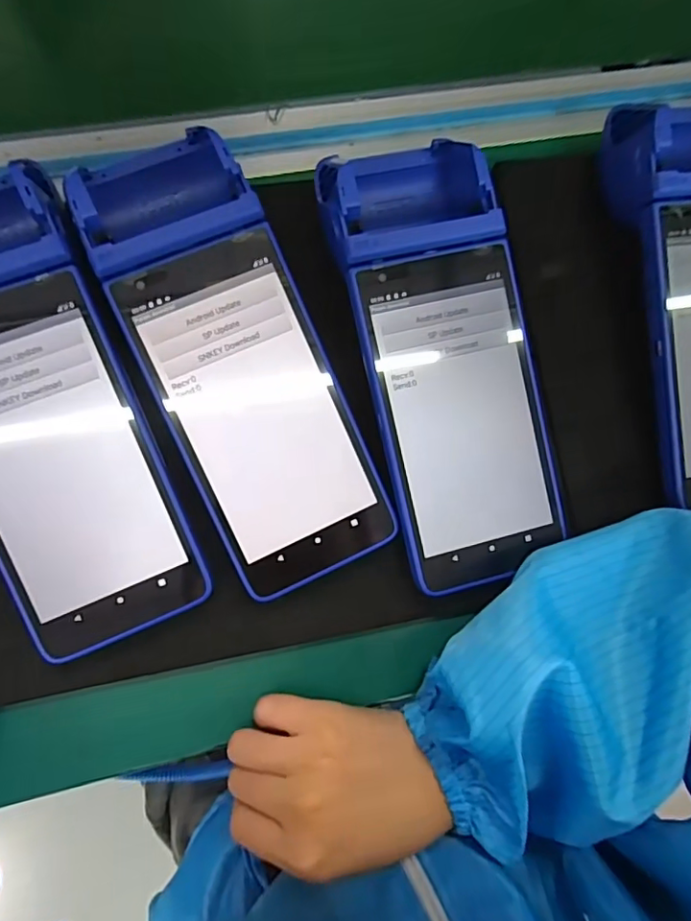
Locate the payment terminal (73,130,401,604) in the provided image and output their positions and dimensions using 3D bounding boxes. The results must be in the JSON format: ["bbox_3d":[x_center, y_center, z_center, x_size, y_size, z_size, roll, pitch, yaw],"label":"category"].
[{"bbox_3d":[-0.054,-0.051,0.257,0.081,0.044,0.224,-24,86,-8],"label":"payment terminal"}]

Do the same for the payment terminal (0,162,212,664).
[{"bbox_3d":[-0.141,-0.024,0.254,0.086,0.053,0.221,-23,91,-8],"label":"payment terminal"}]

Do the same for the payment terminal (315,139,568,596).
[{"bbox_3d":[0.048,-0.052,0.267,0.082,0.043,0.221,-15,85,-7],"label":"payment terminal"}]

